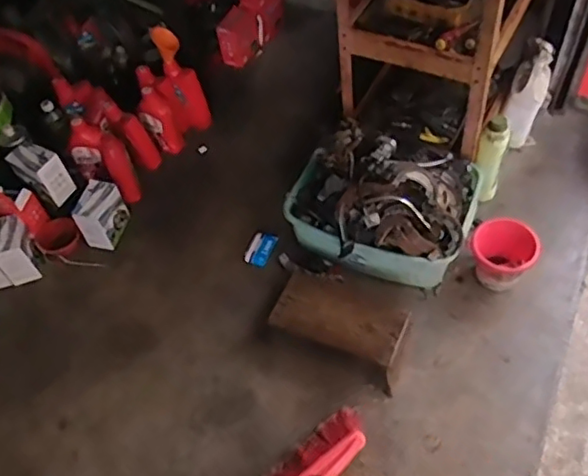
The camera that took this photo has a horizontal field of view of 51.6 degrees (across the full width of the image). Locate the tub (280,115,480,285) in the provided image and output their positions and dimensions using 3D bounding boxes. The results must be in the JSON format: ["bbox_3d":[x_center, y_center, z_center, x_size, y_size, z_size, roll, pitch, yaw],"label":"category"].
[{"bbox_3d":[0.221,-0.107,1.505,0.430,0.276,0.364,19,58,21],"label":"tub"}]

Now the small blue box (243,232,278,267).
[{"bbox_3d":[-0.092,0.029,1.652,0.072,0.020,0.106,16,56,14],"label":"small blue box"}]

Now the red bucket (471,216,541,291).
[{"bbox_3d":[0.492,0.052,1.455,0.144,0.142,0.142,-4,53,5],"label":"red bucket"}]

